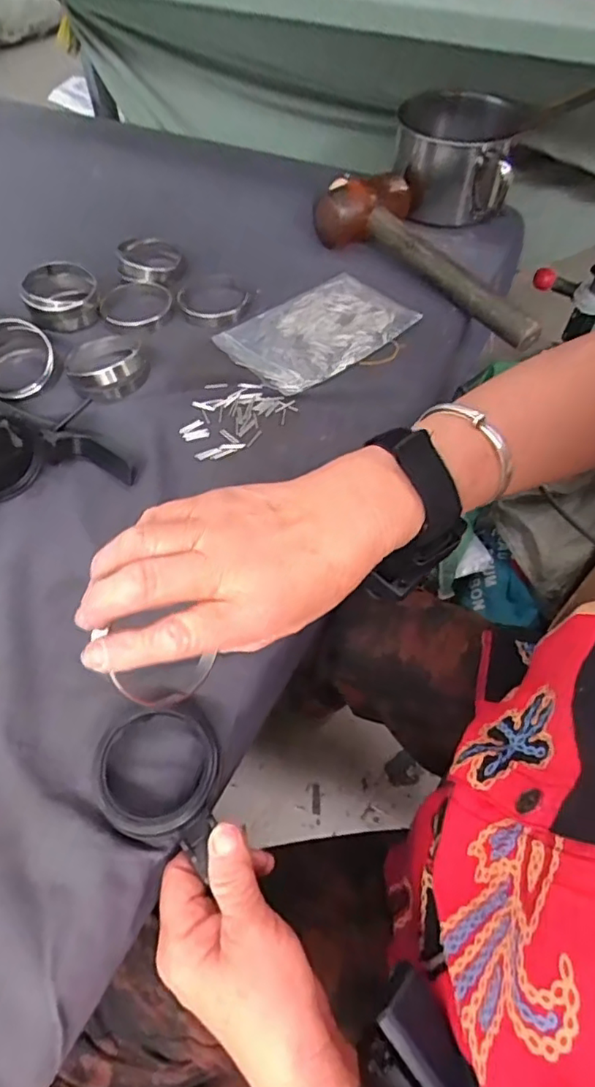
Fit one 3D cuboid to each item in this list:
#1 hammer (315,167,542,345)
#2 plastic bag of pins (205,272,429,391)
[{"bbox_3d":[0.148,-0.310,0.599,0.106,0.051,0.290,-40,64,-23],"label":"hammer"},{"bbox_3d":[0.018,-0.208,0.560,0.172,0.014,0.118,-33,61,-20],"label":"plastic bag of pins"}]

